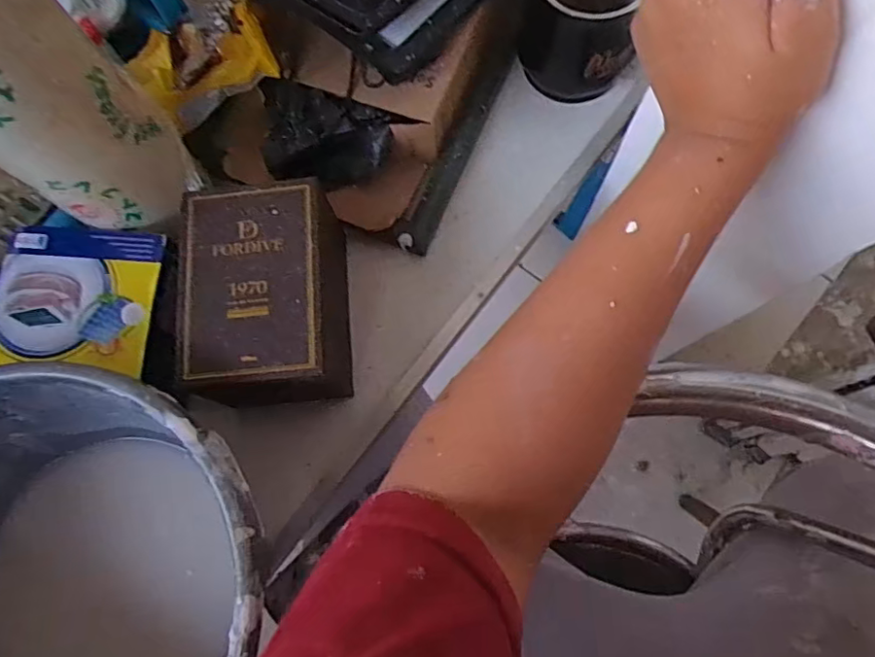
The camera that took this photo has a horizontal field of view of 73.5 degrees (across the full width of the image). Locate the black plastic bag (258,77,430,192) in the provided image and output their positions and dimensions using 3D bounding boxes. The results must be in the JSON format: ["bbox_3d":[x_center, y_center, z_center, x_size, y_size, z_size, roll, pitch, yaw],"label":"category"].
[{"bbox_3d":[-0.069,-0.129,0.405,0.098,0.042,0.057,5,77,3],"label":"black plastic bag"}]

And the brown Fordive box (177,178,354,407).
[{"bbox_3d":[-0.106,-0.012,0.371,0.091,0.083,0.132,-6,76,0],"label":"brown Fordive box"}]

